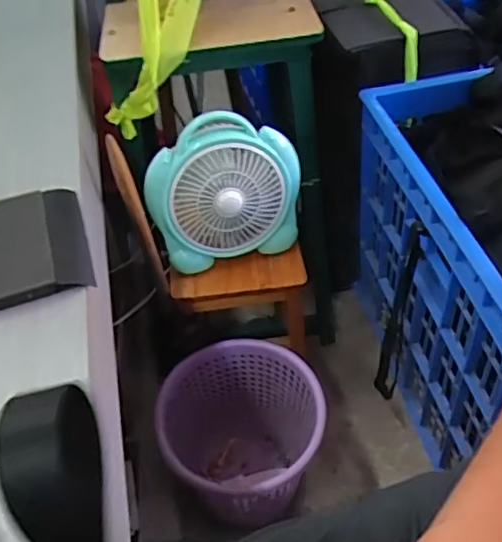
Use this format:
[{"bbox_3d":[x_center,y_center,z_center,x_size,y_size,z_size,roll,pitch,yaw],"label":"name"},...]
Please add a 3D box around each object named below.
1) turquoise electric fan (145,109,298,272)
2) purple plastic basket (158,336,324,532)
[{"bbox_3d":[-0.039,-0.123,0.949,0.242,0.210,0.088,-12,44,-6],"label":"turquoise electric fan"},{"bbox_3d":[-0.002,0.318,1.072,0.254,0.301,0.260,-3,44,3],"label":"purple plastic basket"}]

